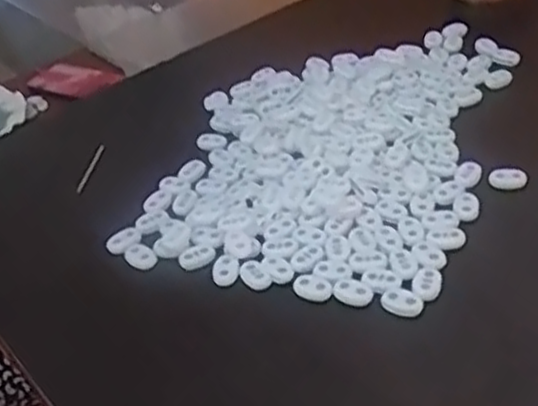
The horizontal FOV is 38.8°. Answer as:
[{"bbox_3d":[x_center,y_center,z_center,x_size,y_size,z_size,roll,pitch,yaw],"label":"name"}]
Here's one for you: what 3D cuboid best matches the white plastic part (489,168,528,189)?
[{"bbox_3d":[0.151,-0.016,0.481,0.023,0.009,0.010,-2,38,7],"label":"white plastic part"}]

